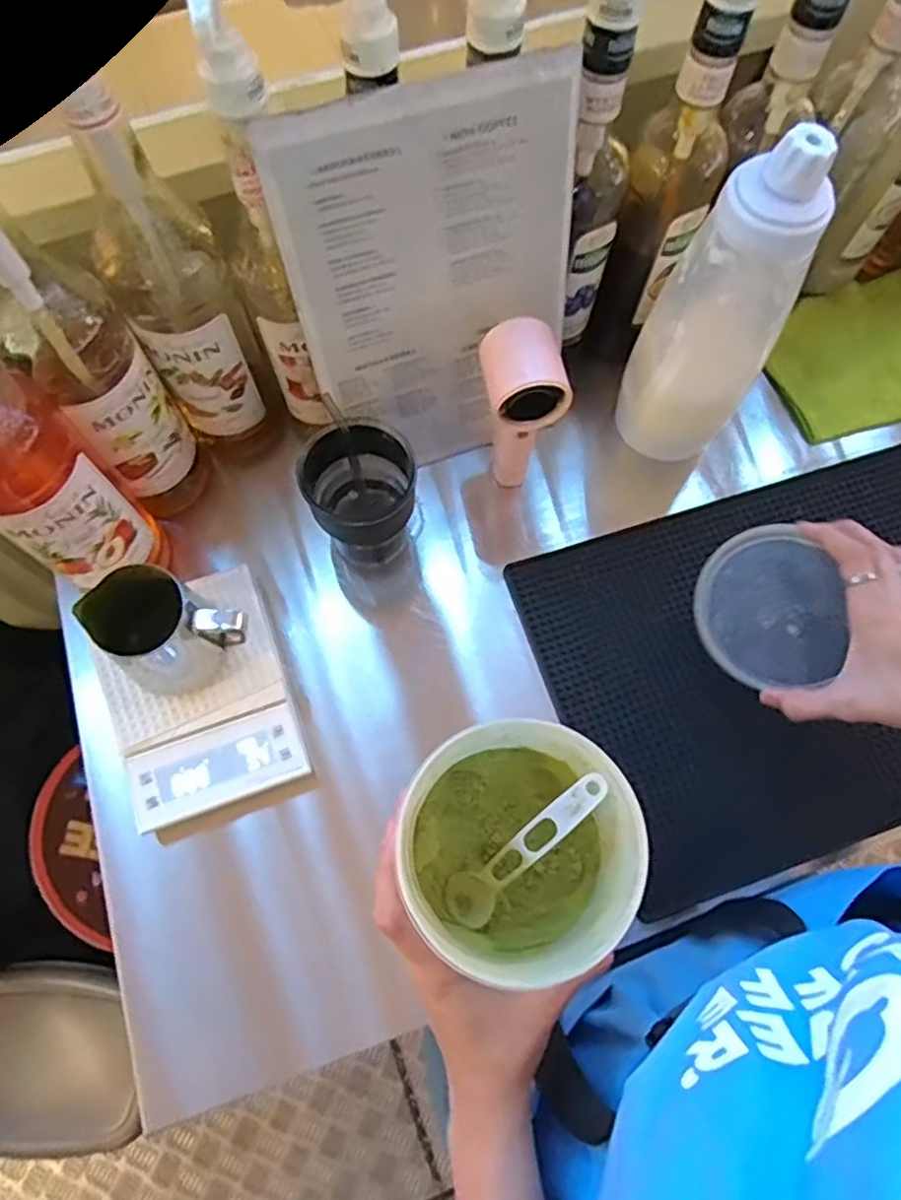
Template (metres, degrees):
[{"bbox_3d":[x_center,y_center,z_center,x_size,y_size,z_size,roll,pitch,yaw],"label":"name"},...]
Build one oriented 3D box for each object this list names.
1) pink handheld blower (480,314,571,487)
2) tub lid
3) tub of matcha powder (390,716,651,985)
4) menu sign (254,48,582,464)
[{"bbox_3d":[0.052,-0.148,0.557,0.059,0.157,0.062,-14,71,-6],"label":"pink handheld blower"},{"bbox_3d":[0.243,0.007,0.526,0.103,0.007,0.119,-21,73,7],"label":"tub lid"},{"bbox_3d":[0.035,0.146,0.406,0.123,0.107,0.119,0,70,-1],"label":"tub of matcha powder"},{"bbox_3d":[-0.004,-0.220,0.508,0.203,0.283,0.010,-20,56,-6],"label":"menu sign"}]

